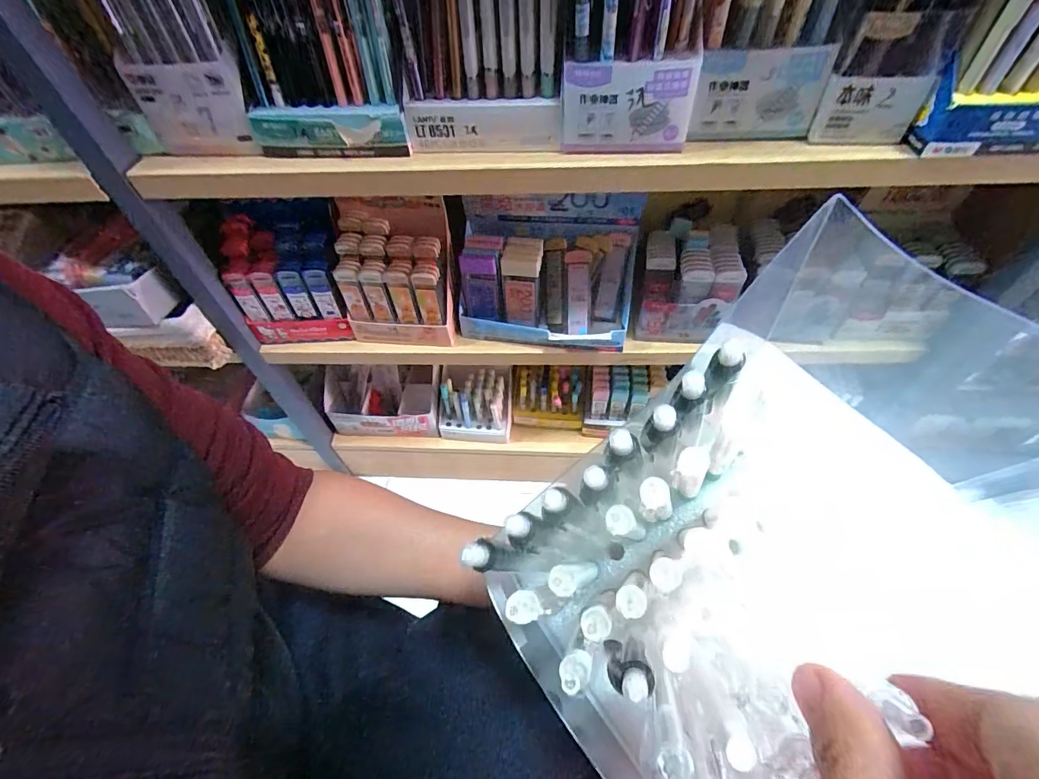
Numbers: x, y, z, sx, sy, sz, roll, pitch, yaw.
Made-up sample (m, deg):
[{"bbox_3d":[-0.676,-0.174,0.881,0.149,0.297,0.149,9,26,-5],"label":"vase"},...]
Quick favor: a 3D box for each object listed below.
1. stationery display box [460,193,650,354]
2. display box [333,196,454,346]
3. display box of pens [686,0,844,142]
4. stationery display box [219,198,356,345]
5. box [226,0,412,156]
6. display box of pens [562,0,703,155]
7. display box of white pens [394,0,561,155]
[{"bbox_3d":[0.030,-0.146,0.569,0.220,0.152,0.110,7,54,9],"label":"stationery display box"},{"bbox_3d":[-0.159,-0.142,0.585,0.141,0.140,0.087,6,54,8],"label":"display box"},{"bbox_3d":[0.195,-0.286,0.363,0.104,0.137,0.062,-1,53,3],"label":"display box of pens"},{"bbox_3d":[-0.294,-0.145,0.592,0.137,0.145,0.087,-2,53,2],"label":"stationery display box"},{"bbox_3d":[-0.173,-0.289,0.384,0.140,0.146,0.071,6,54,8],"label":"box"},{"bbox_3d":[0.089,-0.280,0.361,0.108,0.144,0.072,5,53,7],"label":"display box of pens"},{"bbox_3d":[-0.035,-0.310,0.389,0.133,0.147,0.126,-2,53,3],"label":"display box of white pens"}]

